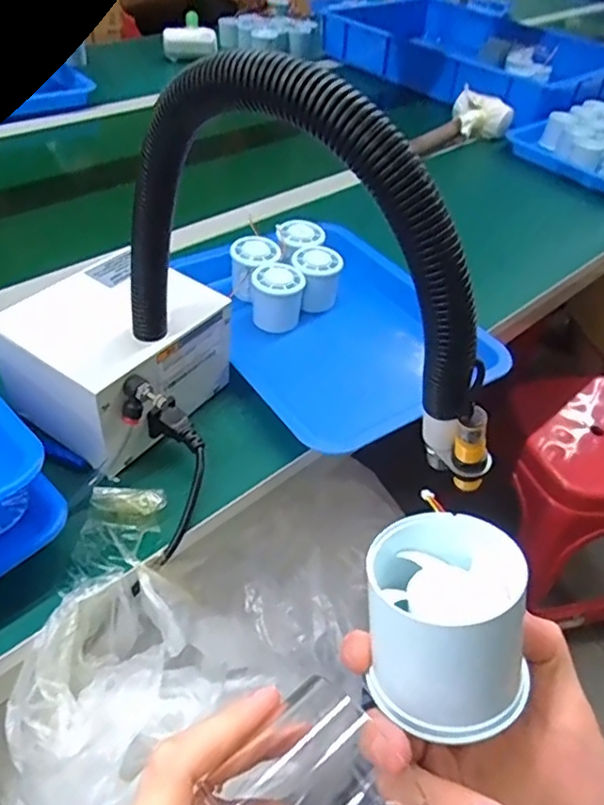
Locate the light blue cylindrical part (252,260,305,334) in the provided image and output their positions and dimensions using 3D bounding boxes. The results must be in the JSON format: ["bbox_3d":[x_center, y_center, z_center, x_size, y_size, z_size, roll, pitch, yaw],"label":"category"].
[{"bbox_3d":[-0.027,-0.113,0.671,0.051,0.061,0.055,4,44,-4],"label":"light blue cylindrical part"}]

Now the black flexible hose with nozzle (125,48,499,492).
[{"bbox_3d":[-0.003,-0.082,0.365,0.285,0.213,0.032,28,48,20],"label":"black flexible hose with nozzle"}]

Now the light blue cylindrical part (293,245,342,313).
[{"bbox_3d":[0.016,-0.139,0.700,0.055,0.056,0.059,5,44,-2],"label":"light blue cylindrical part"}]

